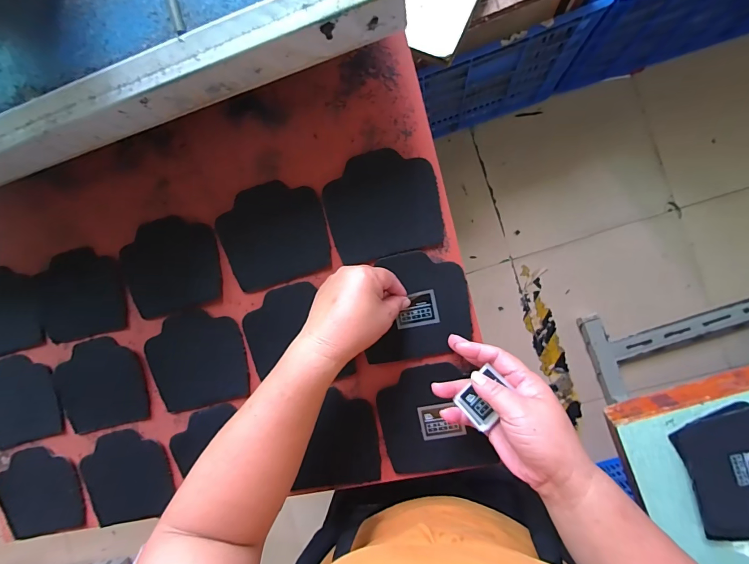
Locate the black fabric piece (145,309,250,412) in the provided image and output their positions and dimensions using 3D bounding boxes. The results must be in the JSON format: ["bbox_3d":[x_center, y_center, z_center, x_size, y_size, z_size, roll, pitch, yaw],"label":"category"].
[{"bbox_3d":[-0.222,0.097,0.451,0.126,0.008,0.118,-14,89,9],"label":"black fabric piece"}]

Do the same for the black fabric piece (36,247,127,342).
[{"bbox_3d":[-0.384,0.015,0.470,0.125,0.004,0.113,-12,89,9],"label":"black fabric piece"}]

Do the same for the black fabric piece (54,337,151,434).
[{"bbox_3d":[-0.357,0.134,0.470,0.130,0.005,0.117,-15,88,9],"label":"black fabric piece"}]

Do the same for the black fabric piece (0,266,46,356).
[{"bbox_3d":[-0.510,0.039,0.489,0.122,0.005,0.116,-16,88,9],"label":"black fabric piece"}]

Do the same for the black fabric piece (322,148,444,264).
[{"bbox_3d":[0.009,-0.089,0.410,0.125,0.006,0.117,-13,90,8],"label":"black fabric piece"}]

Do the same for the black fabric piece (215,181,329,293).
[{"bbox_3d":[-0.119,-0.058,0.427,0.125,0.009,0.114,-18,91,7],"label":"black fabric piece"}]

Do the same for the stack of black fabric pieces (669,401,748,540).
[{"bbox_3d":[0.431,0.221,0.412,0.119,0.016,0.145,-18,88,9],"label":"stack of black fabric pieces"}]

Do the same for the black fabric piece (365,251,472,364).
[{"bbox_3d":[0.049,0.028,0.407,0.114,0.007,0.120,-5,92,8],"label":"black fabric piece"}]

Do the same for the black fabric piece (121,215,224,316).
[{"bbox_3d":[-0.258,-0.020,0.453,0.136,0.006,0.116,-13,89,9],"label":"black fabric piece"}]

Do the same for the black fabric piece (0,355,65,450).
[{"bbox_3d":[-0.482,0.161,0.486,0.128,0.006,0.116,-17,88,9],"label":"black fabric piece"}]

